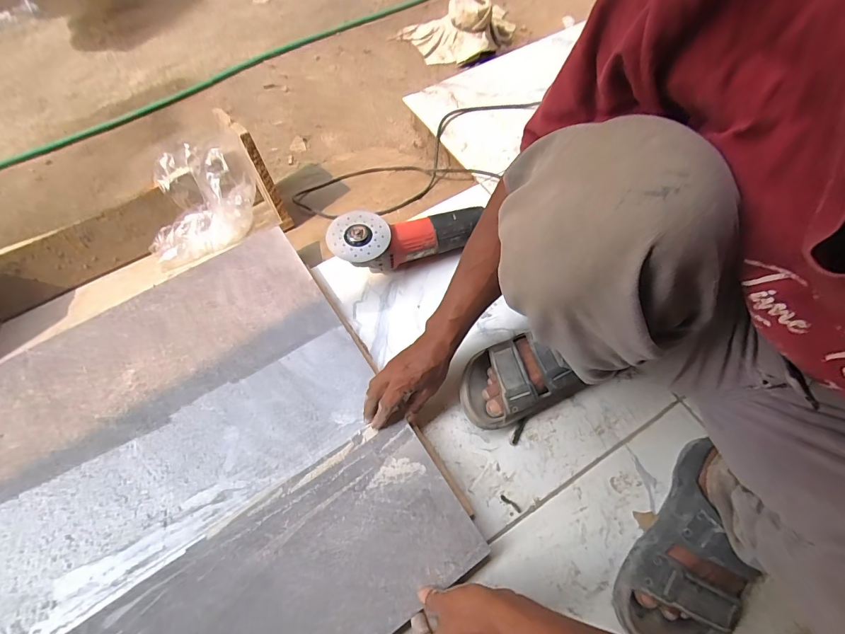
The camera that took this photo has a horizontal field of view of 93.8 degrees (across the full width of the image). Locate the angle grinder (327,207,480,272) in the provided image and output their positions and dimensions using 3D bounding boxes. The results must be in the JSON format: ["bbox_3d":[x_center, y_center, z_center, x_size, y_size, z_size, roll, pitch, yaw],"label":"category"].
[{"bbox_3d":[-0.026,-0.137,0.663,0.245,0.097,0.089,-23,65,-9],"label":"angle grinder"}]

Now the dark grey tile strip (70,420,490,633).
[{"bbox_3d":[-0.221,0.353,0.437,0.585,0.009,0.200,-31,66,-13],"label":"dark grey tile strip"}]

